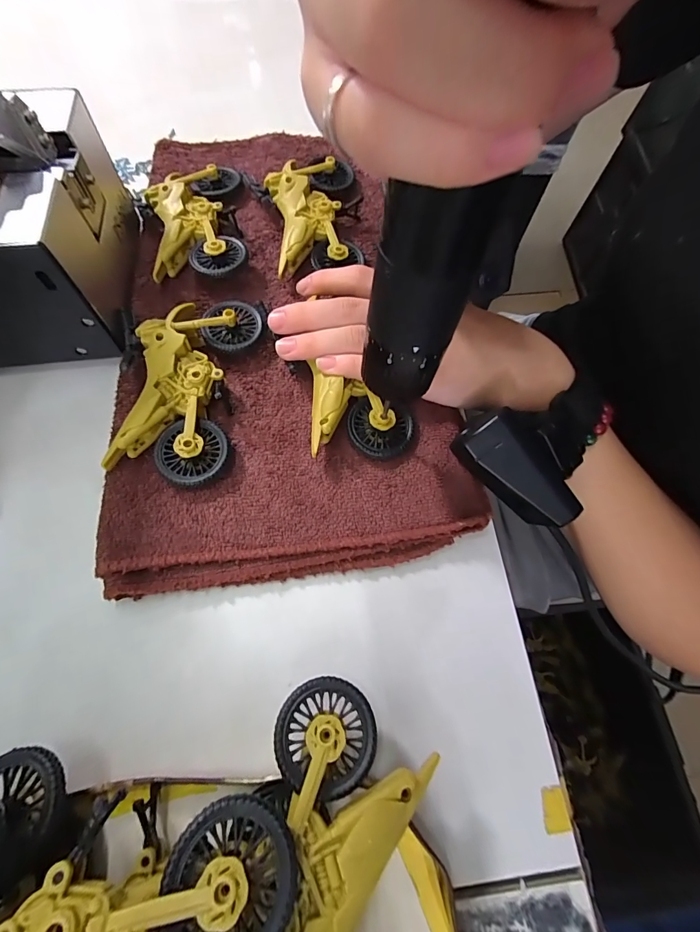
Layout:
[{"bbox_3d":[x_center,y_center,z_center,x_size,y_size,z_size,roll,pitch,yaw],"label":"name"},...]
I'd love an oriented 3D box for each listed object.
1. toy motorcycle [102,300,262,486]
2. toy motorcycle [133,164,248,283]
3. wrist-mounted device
[{"bbox_3d":[-0.096,-0.048,0.216,0.072,0.024,0.115,3,67,-2],"label":"toy motorcycle"},{"bbox_3d":[-0.111,-0.170,0.266,0.072,0.024,0.107,-7,68,-6],"label":"toy motorcycle"},{"bbox_3d":[0.086,0.005,0.203,0.068,0.027,0.028,46,72,0],"label":"wrist-mounted device"}]

